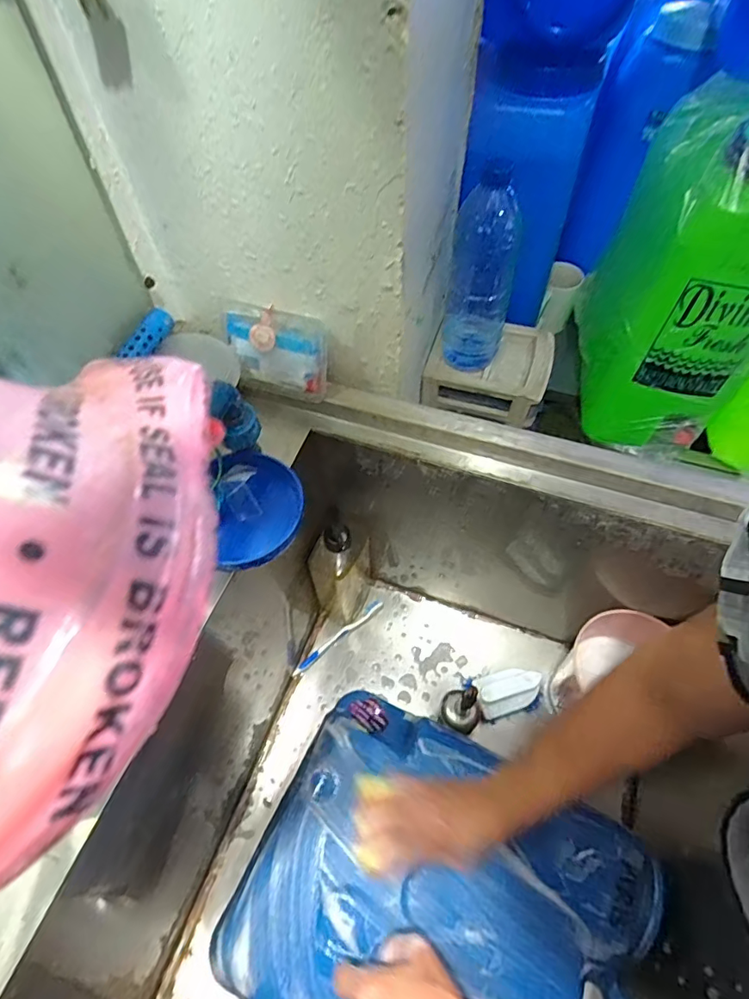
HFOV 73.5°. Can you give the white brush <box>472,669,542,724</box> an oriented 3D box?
[{"bbox_3d":[0.194,0.283,0.734,0.095,0.073,0.065,-15,59,-8],"label":"white brush"}]

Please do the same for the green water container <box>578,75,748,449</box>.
[{"bbox_3d":[0.408,-0.268,0.636,0.228,0.368,0.210,27,63,17],"label":"green water container"}]

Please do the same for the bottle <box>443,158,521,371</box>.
[{"bbox_3d":[0.126,-0.259,0.597,0.074,0.225,0.059,9,59,7],"label":"bottle"}]

